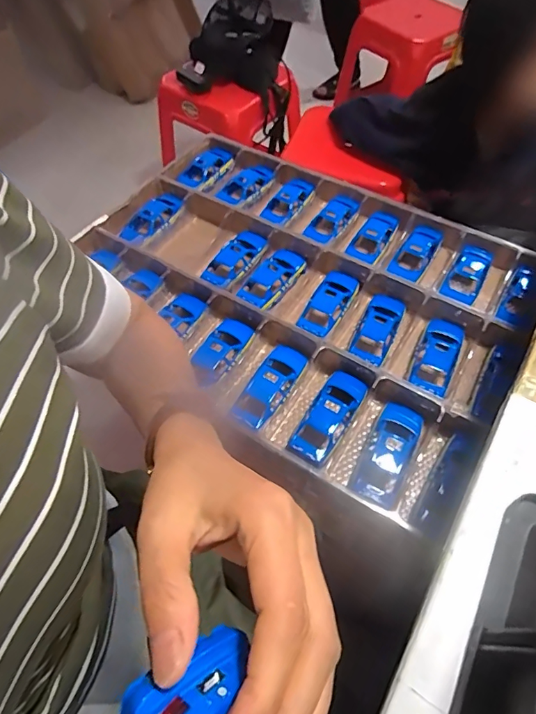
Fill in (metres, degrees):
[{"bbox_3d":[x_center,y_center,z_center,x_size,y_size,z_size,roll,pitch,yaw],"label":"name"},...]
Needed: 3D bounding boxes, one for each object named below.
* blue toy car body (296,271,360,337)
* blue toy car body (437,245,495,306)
[{"bbox_3d":[0.079,-0.075,0.618,0.055,0.027,0.132,25,60,17],"label":"blue toy car body"},{"bbox_3d":[0.284,-0.118,0.641,0.049,0.026,0.097,27,61,18],"label":"blue toy car body"}]

